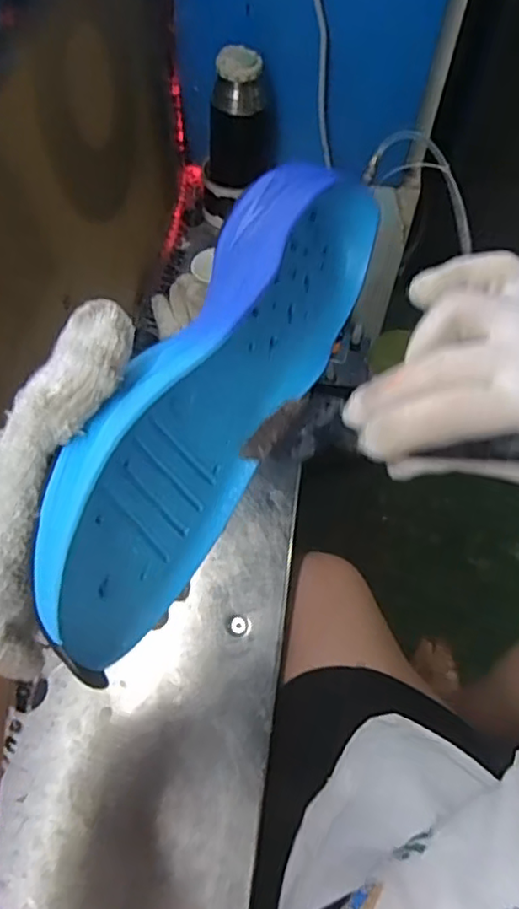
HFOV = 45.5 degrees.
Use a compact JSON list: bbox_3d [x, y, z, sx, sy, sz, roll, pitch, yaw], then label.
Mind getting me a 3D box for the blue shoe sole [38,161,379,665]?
[{"bbox_3d":[-0.017,-0.027,0.289,0.043,0.097,0.250,17,64,32],"label":"blue shoe sole"}]

